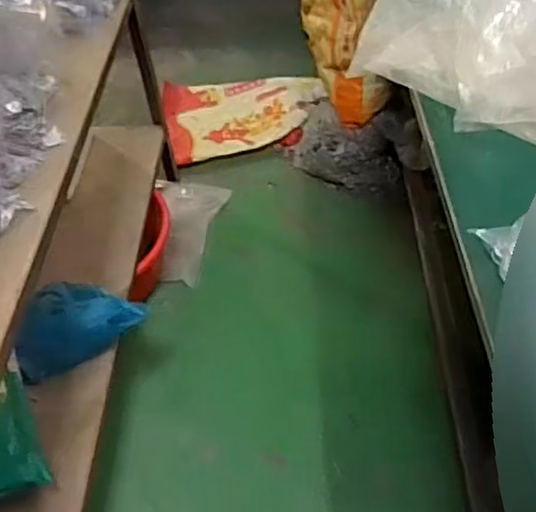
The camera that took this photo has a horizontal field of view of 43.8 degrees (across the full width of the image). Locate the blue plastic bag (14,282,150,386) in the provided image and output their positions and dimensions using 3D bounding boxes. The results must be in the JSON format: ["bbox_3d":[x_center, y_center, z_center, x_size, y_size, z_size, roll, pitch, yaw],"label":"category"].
[{"bbox_3d":[-0.337,0.120,1.229,0.196,0.138,0.189,1,46,6],"label":"blue plastic bag"}]

